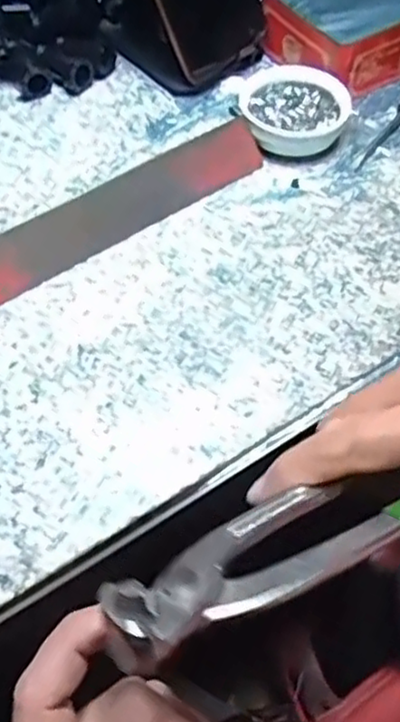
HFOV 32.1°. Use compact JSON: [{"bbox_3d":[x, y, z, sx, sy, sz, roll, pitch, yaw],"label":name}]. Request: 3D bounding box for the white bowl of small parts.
[{"bbox_3d":[0.064,-0.172,0.473,0.072,0.028,0.070,0,57,-1],"label":"white bowl of small parts"}]

